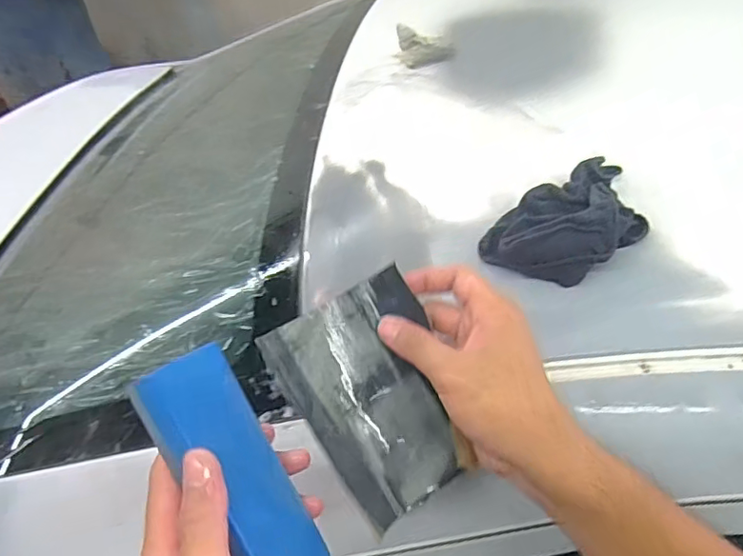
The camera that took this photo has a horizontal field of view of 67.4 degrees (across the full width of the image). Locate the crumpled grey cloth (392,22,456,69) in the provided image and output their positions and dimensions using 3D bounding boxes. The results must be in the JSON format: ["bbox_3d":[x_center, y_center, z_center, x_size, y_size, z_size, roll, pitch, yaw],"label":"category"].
[{"bbox_3d":[0.072,-0.304,0.740,0.075,0.052,0.041,-4,47,-2],"label":"crumpled grey cloth"}]

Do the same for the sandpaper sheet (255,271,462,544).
[{"bbox_3d":[0.005,0.075,0.351,0.094,0.026,0.136,-28,84,-20],"label":"sandpaper sheet"}]

